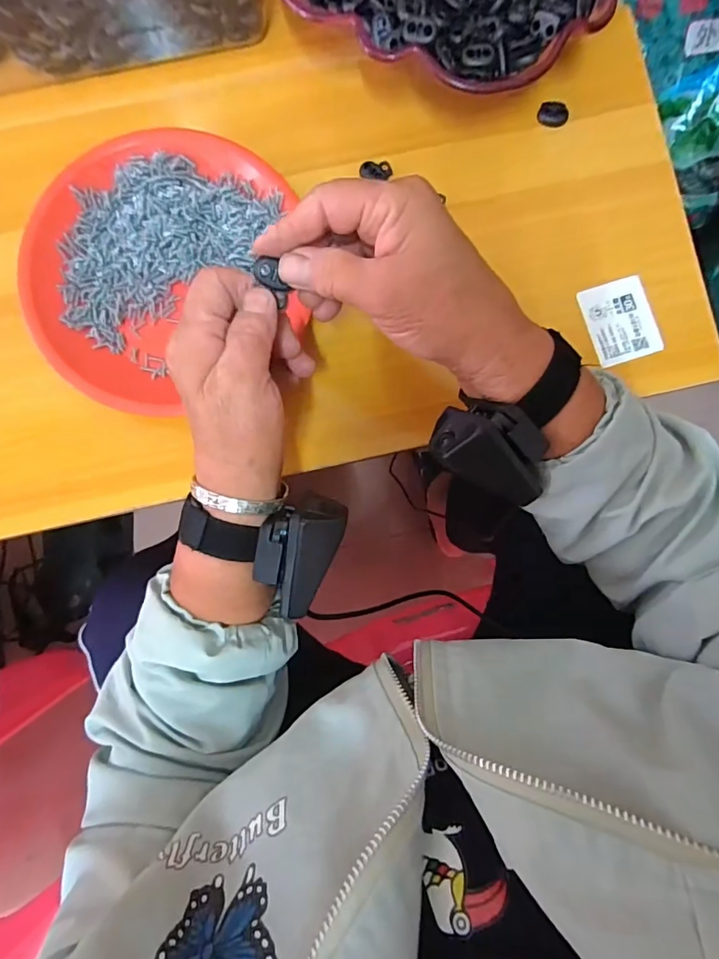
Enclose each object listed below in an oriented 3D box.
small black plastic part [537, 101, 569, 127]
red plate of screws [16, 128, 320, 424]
[{"bbox_3d":[0.146,-0.274,0.356,0.022,0.004,0.017,14,88,-2],"label":"small black plastic part"},{"bbox_3d":[-0.135,-0.149,0.331,0.186,0.035,0.186,0,89,-2],"label":"red plate of screws"}]

